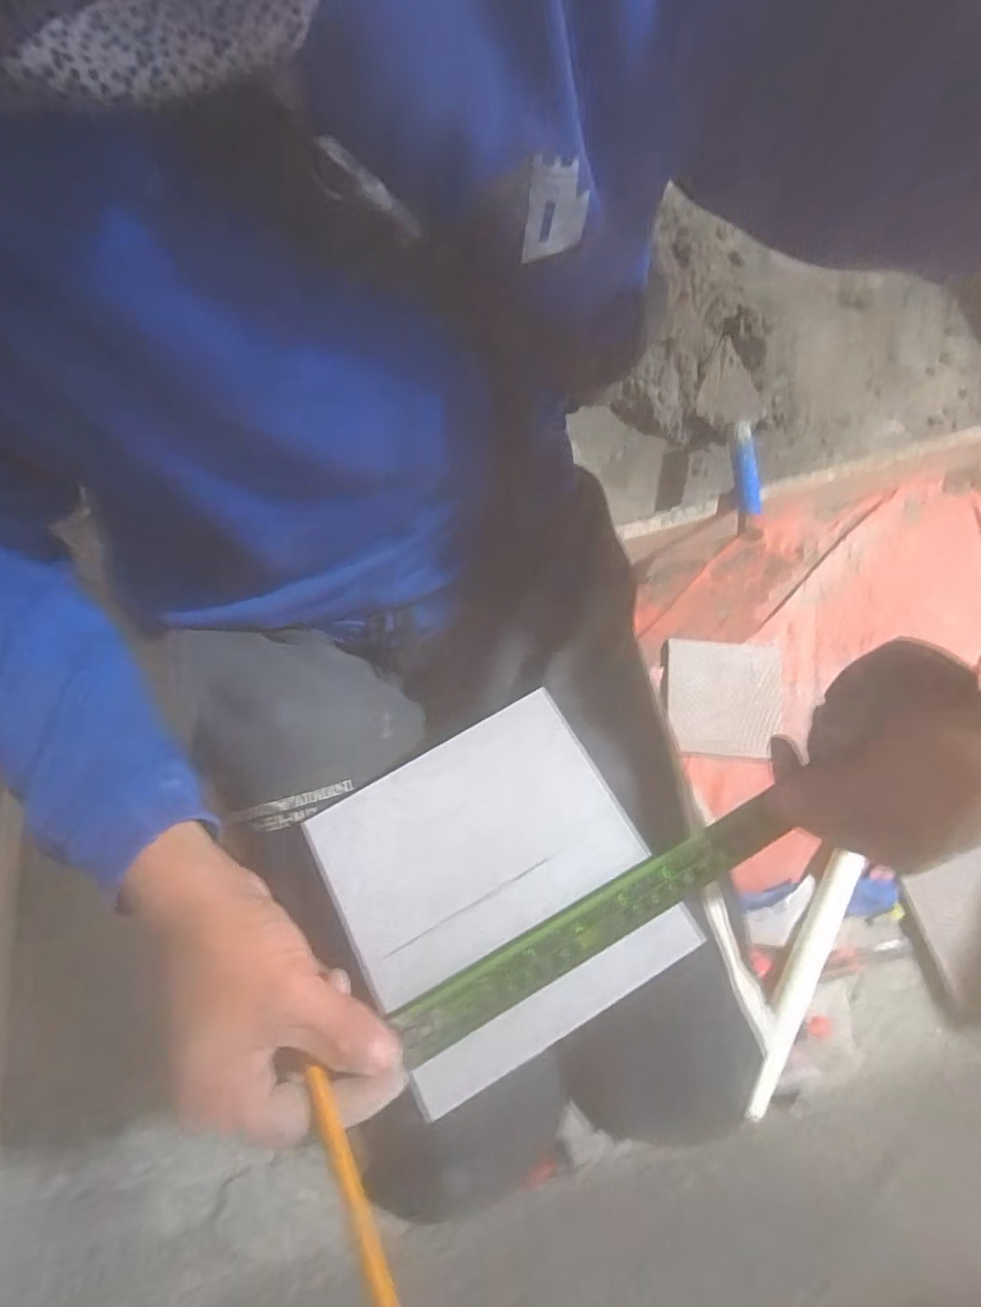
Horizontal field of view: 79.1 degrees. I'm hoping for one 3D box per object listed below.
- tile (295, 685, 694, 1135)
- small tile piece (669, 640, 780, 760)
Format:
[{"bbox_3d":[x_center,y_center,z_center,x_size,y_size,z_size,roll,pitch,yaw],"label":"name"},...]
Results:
[{"bbox_3d":[0.001,0.113,0.299,0.146,0.005,0.146,-29,69,-8],"label":"tile"},{"bbox_3d":[0.309,0.057,0.791,0.140,0.013,0.163,2,64,18],"label":"small tile piece"}]

